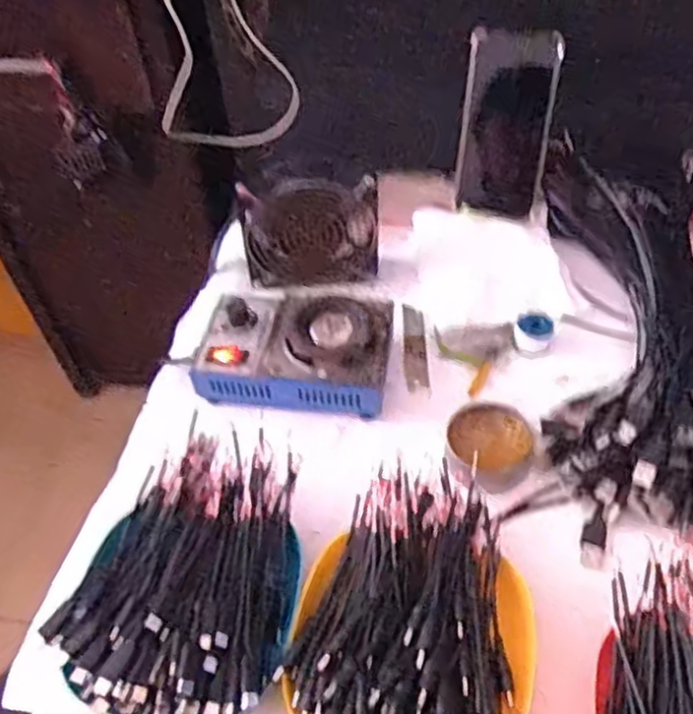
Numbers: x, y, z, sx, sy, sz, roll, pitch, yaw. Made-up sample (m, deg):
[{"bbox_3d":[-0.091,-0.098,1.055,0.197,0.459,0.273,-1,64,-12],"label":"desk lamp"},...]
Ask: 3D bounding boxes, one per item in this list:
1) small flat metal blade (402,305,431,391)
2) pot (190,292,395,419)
[{"bbox_3d":[0.059,-0.011,0.602,0.018,0.008,0.091,-2,50,2],"label":"small flat metal blade"},{"bbox_3d":[-0.040,-0.009,0.559,0.149,0.050,0.104,5,50,8],"label":"pot"}]

